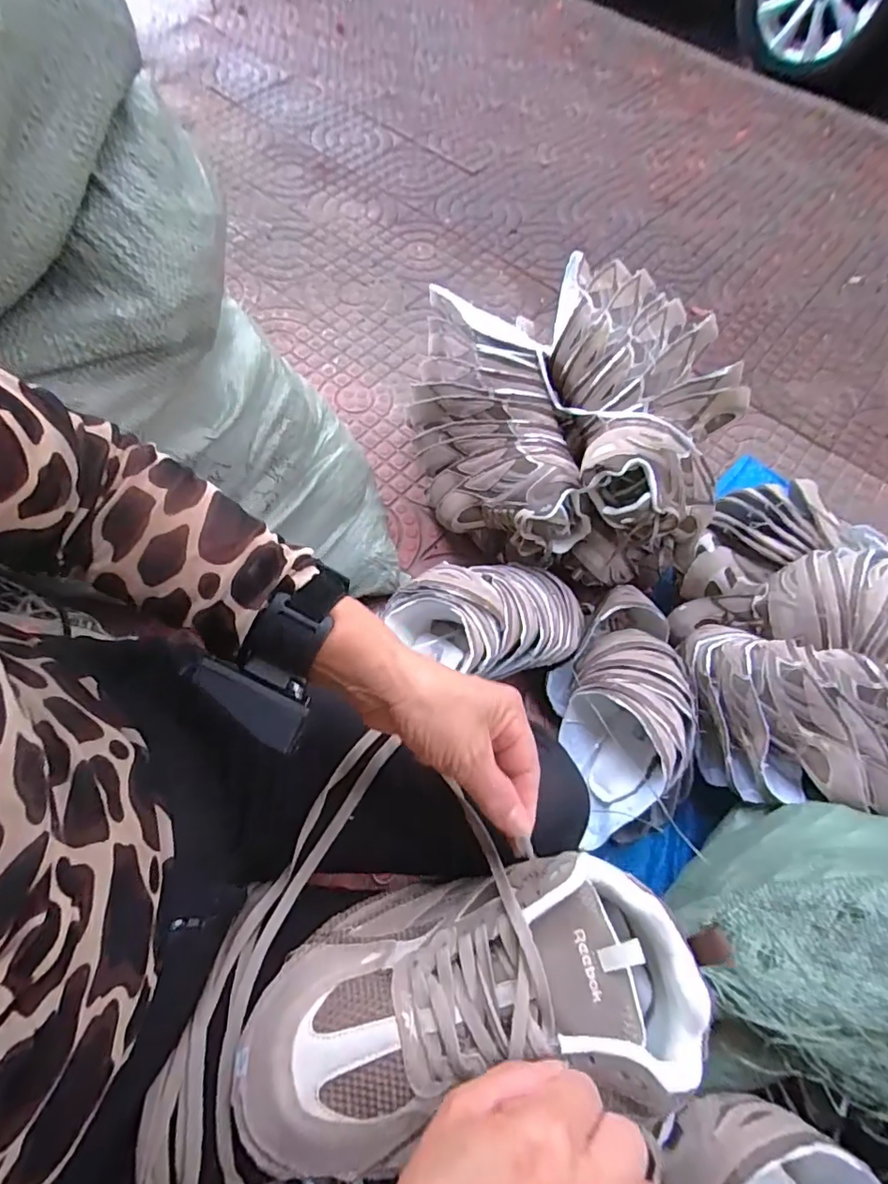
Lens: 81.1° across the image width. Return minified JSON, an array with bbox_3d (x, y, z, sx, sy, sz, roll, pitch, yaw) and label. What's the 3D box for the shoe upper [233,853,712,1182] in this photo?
[{"bbox_3d":[0.017,0.238,0.300,0.248,0.081,0.123,-9,67,-5],"label":"shoe upper"}]

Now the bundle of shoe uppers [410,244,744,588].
[{"bbox_3d":[0.195,-0.280,0.864,0.460,0.293,0.424,1,66,-2],"label":"bundle of shoe uppers"}]

